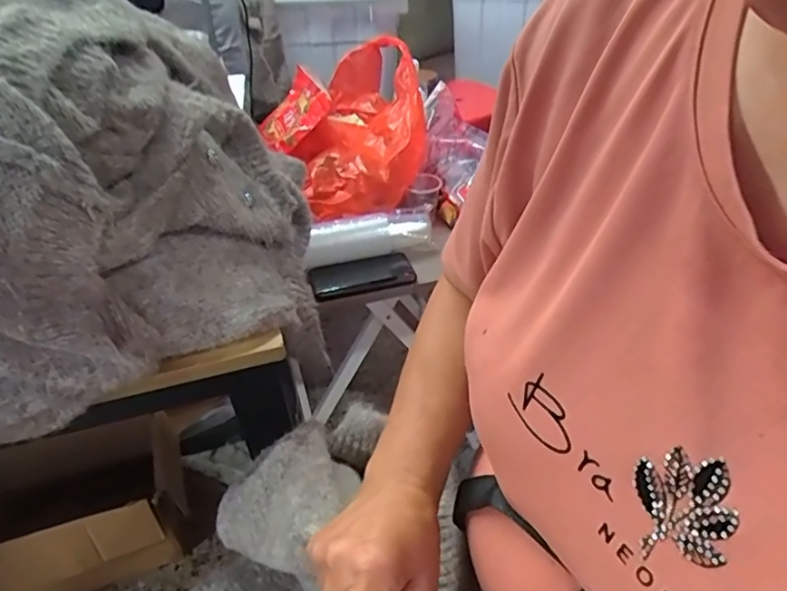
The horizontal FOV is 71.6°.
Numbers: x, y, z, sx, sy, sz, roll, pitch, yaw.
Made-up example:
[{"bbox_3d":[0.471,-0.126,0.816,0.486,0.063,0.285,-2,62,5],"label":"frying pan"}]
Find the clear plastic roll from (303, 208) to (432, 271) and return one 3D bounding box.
[{"bbox_3d":[-0.040,-0.097,0.882,0.207,0.049,0.056,-11,39,-10],"label":"clear plastic roll"}]

